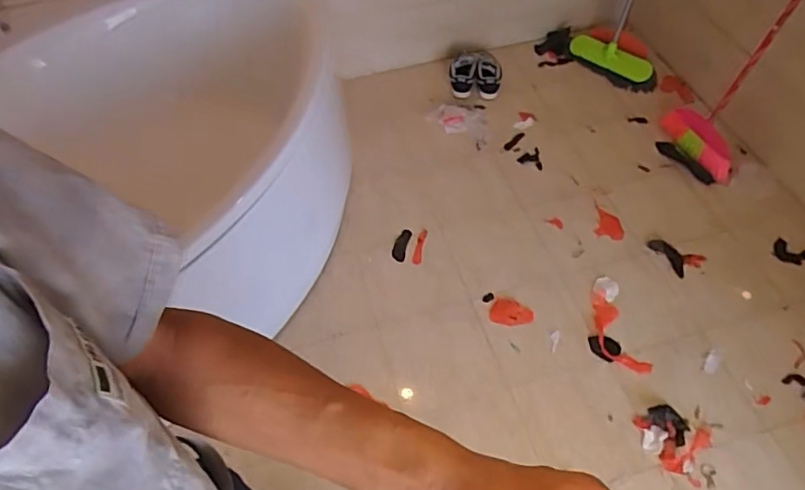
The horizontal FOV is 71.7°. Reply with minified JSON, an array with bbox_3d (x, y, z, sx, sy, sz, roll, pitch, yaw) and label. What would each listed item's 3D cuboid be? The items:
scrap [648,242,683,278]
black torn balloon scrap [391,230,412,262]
[{"bbox_3d":[0.856,0.035,1.779,0.073,0.021,0.145,-30,58,-17],"label":"scrap"},{"bbox_3d":[-0.004,-0.001,1.848,0.045,0.014,0.124,10,56,10],"label":"black torn balloon scrap"}]

